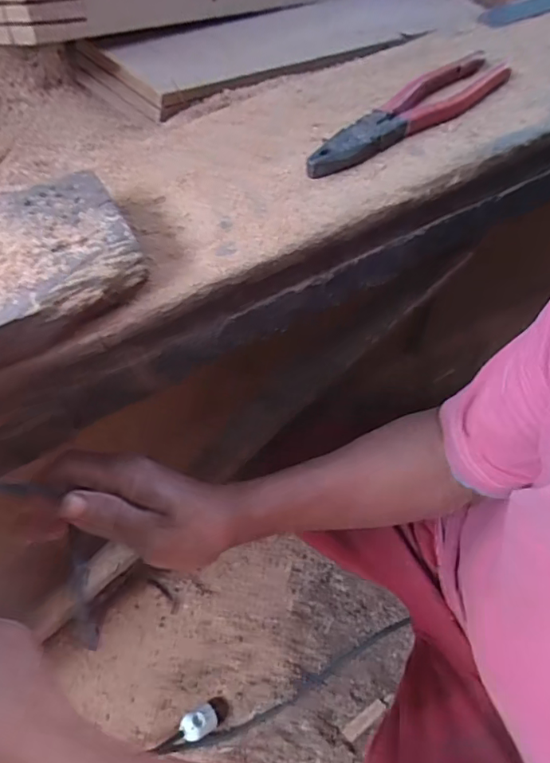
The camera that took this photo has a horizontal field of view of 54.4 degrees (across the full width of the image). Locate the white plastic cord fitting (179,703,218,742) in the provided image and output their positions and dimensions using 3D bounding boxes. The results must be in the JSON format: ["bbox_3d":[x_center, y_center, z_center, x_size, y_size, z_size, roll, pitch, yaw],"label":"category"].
[{"bbox_3d":[-0.105,0.476,0.746,0.050,0.029,0.033,-26,61,-10],"label":"white plastic cord fitting"}]

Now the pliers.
[{"bbox_3d":[0.103,-0.207,0.407,0.202,0.018,0.046,-36,63,-15],"label":"pliers"}]

